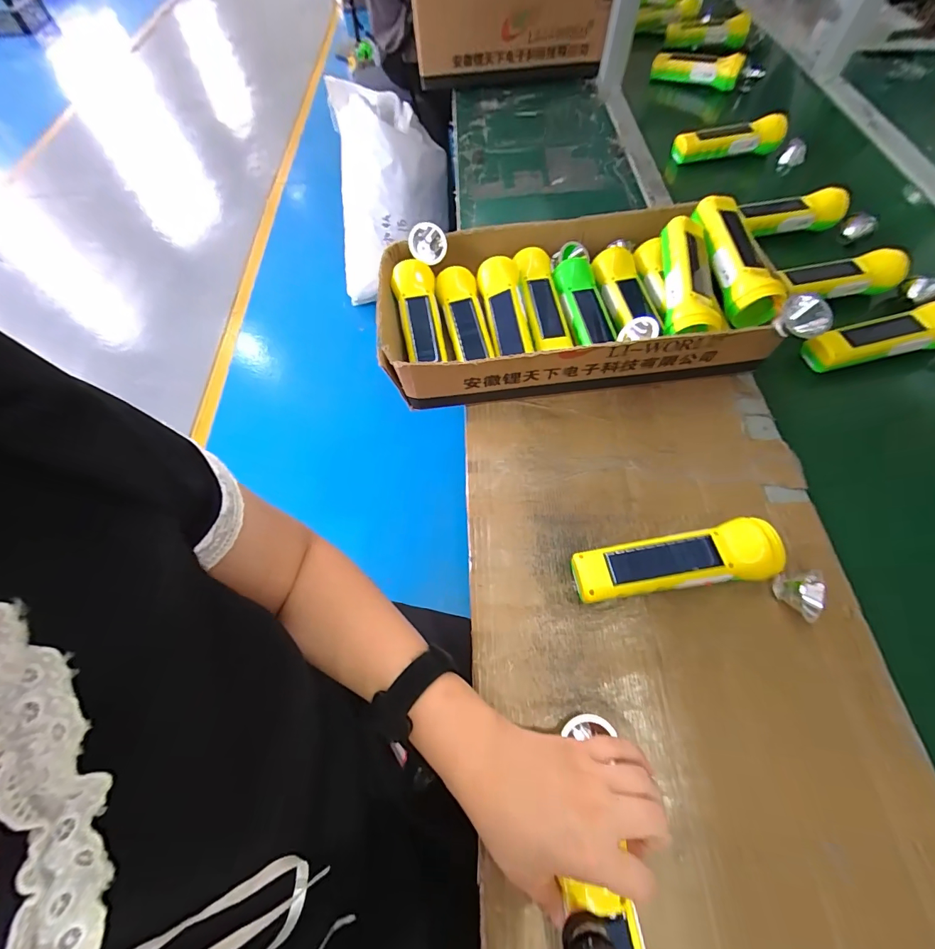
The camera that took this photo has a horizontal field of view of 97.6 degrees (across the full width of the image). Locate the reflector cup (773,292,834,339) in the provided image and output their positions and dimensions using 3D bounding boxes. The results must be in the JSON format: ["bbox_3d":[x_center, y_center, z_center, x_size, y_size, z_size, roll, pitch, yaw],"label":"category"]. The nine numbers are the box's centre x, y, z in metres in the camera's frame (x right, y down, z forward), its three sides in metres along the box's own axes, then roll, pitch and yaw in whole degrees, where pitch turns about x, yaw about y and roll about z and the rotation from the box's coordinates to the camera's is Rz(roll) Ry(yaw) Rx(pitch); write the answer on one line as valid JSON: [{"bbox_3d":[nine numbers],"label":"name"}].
[{"bbox_3d":[0.320,-0.149,0.391,0.019,0.036,0.044,-35,67,-16],"label":"reflector cup"}]

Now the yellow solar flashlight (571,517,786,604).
[{"bbox_3d":[0.178,0.080,0.358,0.165,0.052,0.048,-10,63,-4],"label":"yellow solar flashlight"}]

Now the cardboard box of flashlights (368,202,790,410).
[{"bbox_3d":[0.116,-0.203,0.480,0.407,0.096,0.217,-5,62,-1],"label":"cardboard box of flashlights"}]

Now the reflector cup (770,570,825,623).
[{"bbox_3d":[0.288,0.104,0.351,0.031,0.030,0.040,-14,63,-6],"label":"reflector cup"}]

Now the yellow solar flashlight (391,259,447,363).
[{"bbox_3d":[-0.055,-0.187,0.477,0.047,0.032,0.132,-11,75,-6],"label":"yellow solar flashlight"}]

